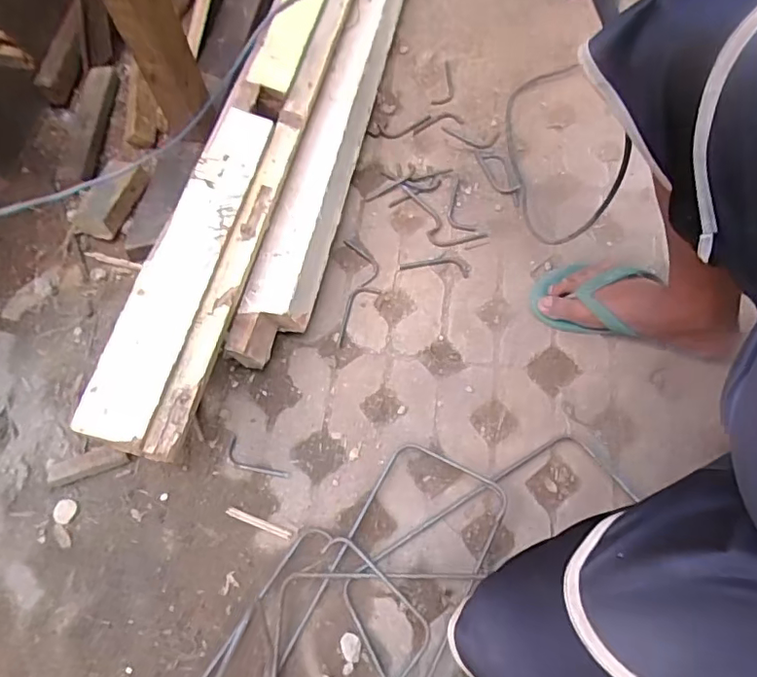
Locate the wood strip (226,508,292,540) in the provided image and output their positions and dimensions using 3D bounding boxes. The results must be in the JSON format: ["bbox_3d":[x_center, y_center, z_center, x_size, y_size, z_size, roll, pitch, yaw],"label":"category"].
[{"bbox_3d":[-0.153,0.234,0.685,0.089,0.005,0.010,20,68,9],"label":"wood strip"}]

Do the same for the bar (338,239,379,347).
[{"bbox_3d":[-0.027,-0.068,0.804,0.056,0.016,0.167,1,66,1],"label":"bar"}]

